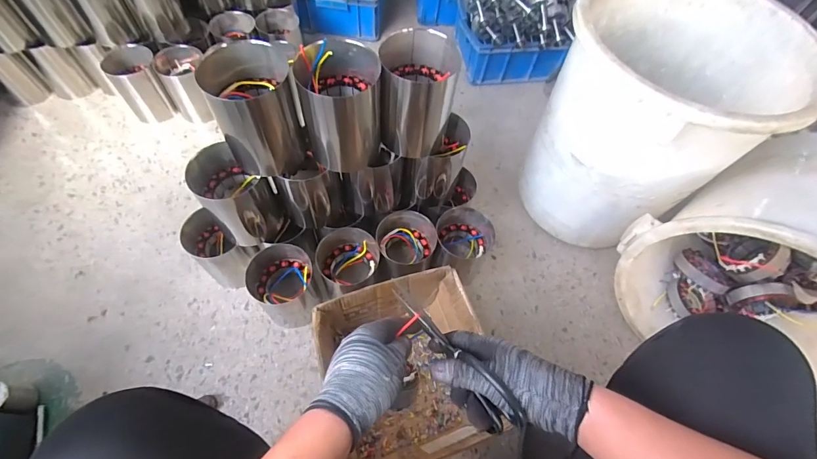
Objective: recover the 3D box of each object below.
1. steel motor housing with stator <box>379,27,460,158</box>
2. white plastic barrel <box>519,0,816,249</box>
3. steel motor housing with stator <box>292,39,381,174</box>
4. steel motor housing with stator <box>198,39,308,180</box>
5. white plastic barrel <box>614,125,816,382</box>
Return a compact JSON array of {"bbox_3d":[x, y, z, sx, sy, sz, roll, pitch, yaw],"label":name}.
[{"bbox_3d":[0.012,-0.220,0.646,0.115,0.169,0.110,-1,61,-4],"label":"steel motor housing with stator"},{"bbox_3d":[0.474,-0.226,0.821,0.398,0.432,0.391,-23,65,-16],"label":"white plastic barrel"},{"bbox_3d":[-0.106,-0.191,0.616,0.116,0.165,0.109,-11,62,-10],"label":"steel motor housing with stator"},{"bbox_3d":[-0.233,-0.182,0.600,0.113,0.182,0.103,-18,63,-13],"label":"steel motor housing with stator"},{"bbox_3d":[0.740,0.016,0.778,0.423,0.411,0.515,41,66,17],"label":"white plastic barrel"}]

